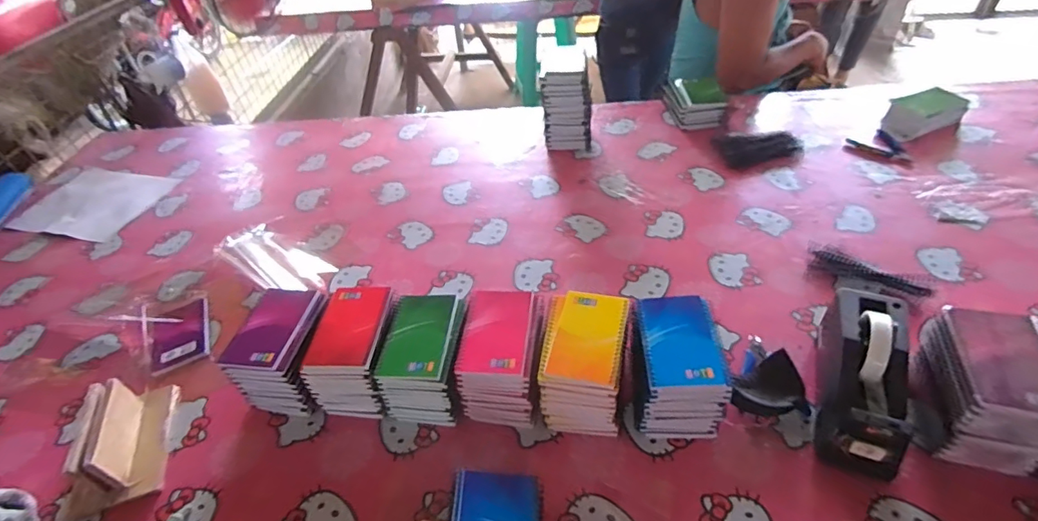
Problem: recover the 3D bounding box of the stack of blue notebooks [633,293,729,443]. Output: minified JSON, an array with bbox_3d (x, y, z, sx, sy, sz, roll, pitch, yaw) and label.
[{"bbox_3d":[0.192,0.132,0.633,0.097,0.108,0.140,-2,45,5],"label":"stack of blue notebooks"}]

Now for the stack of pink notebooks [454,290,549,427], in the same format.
[{"bbox_3d":[-0.020,0.128,0.668,0.098,0.107,0.142,4,45,10],"label":"stack of pink notebooks"}]

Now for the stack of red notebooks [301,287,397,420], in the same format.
[{"bbox_3d":[-0.216,0.122,0.687,0.093,0.106,0.140,1,45,8],"label":"stack of red notebooks"}]

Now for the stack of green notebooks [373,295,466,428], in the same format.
[{"bbox_3d":[-0.122,0.130,0.671,0.096,0.108,0.135,1,45,8],"label":"stack of green notebooks"}]

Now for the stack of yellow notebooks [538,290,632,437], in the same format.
[{"bbox_3d":[0.082,0.130,0.643,0.100,0.109,0.144,5,46,11],"label":"stack of yellow notebooks"}]

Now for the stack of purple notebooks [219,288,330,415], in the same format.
[{"bbox_3d":[-0.320,0.124,0.704,0.106,0.108,0.140,0,45,7],"label":"stack of purple notebooks"}]

